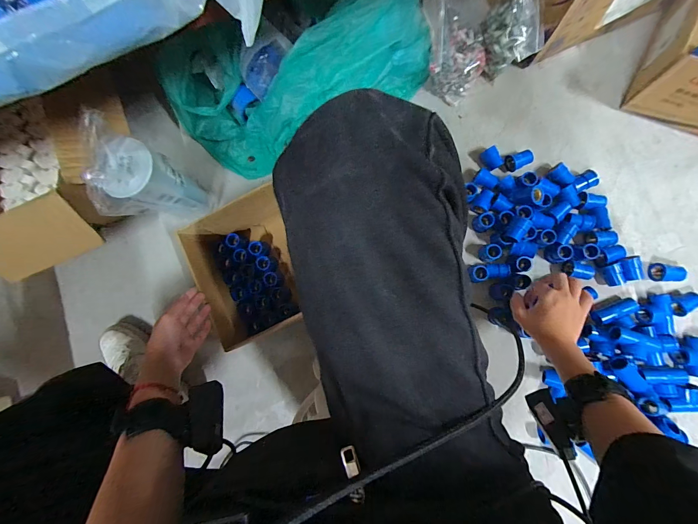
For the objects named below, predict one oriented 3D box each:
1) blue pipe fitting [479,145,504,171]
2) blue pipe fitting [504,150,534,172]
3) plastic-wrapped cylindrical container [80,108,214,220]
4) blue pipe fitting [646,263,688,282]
[{"bbox_3d":[0.261,-0.187,0.563,0.029,0.026,0.040,-23,84,2],"label":"blue pipe fitting"},{"bbox_3d":[0.307,-0.183,0.553,0.041,0.031,0.029,-15,85,3],"label":"blue pipe fitting"},{"bbox_3d":[-0.343,-0.131,0.530,0.110,0.216,0.128,26,88,6],"label":"plastic-wrapped cylindrical container"},{"bbox_3d":[0.530,0.017,0.512,0.034,0.036,0.030,1,86,4],"label":"blue pipe fitting"}]

